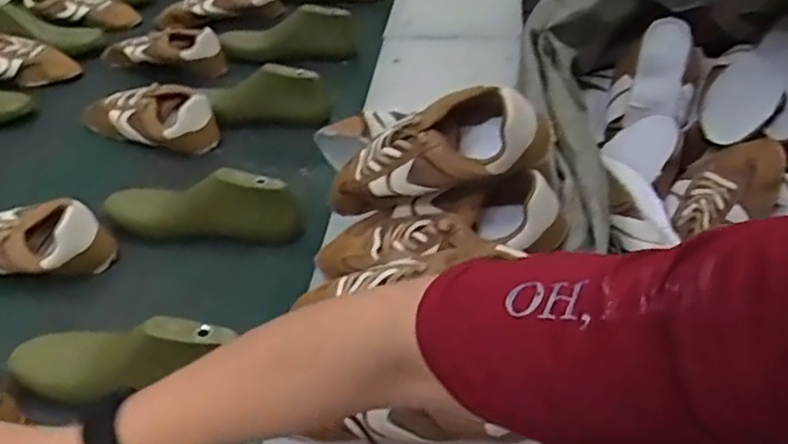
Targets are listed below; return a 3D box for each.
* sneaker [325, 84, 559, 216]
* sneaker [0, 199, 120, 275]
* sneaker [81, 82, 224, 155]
[{"bbox_3d":[0.031,-0.060,0.637,0.230,0.087,0.074,-19,37,18],"label":"sneaker"},{"bbox_3d":[-0.454,0.024,0.796,0.223,0.067,0.081,2,42,5],"label":"sneaker"},{"bbox_3d":[-0.374,-0.169,1.013,0.226,0.068,0.095,16,45,19],"label":"sneaker"}]

